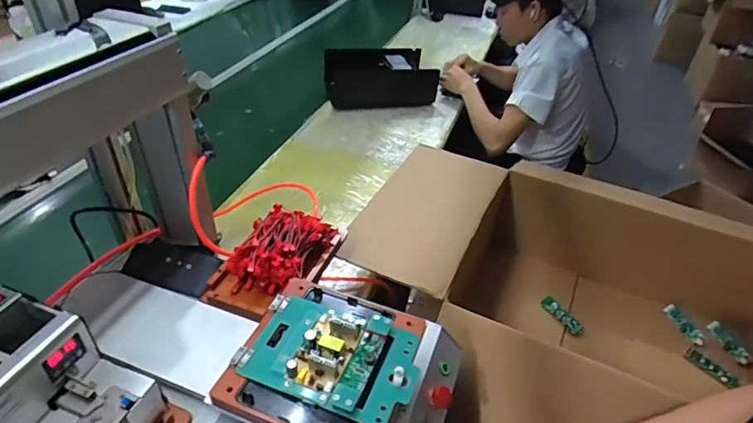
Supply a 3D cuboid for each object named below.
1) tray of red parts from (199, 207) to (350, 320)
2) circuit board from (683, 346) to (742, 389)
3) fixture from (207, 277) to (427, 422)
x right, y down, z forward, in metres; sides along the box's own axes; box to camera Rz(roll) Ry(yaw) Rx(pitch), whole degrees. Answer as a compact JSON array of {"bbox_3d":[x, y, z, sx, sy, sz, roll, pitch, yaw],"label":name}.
[{"bbox_3d":[-0.160,0.069,0.761,0.142,0.064,0.220,14,39,13],"label":"tray of red parts"},{"bbox_3d":[0.668,0.310,0.953,0.032,0.007,0.100,-31,33,-7],"label":"circuit board"},{"bbox_3d":[-0.057,0.171,0.580,0.207,0.037,0.205,17,39,16],"label":"fixture"}]

